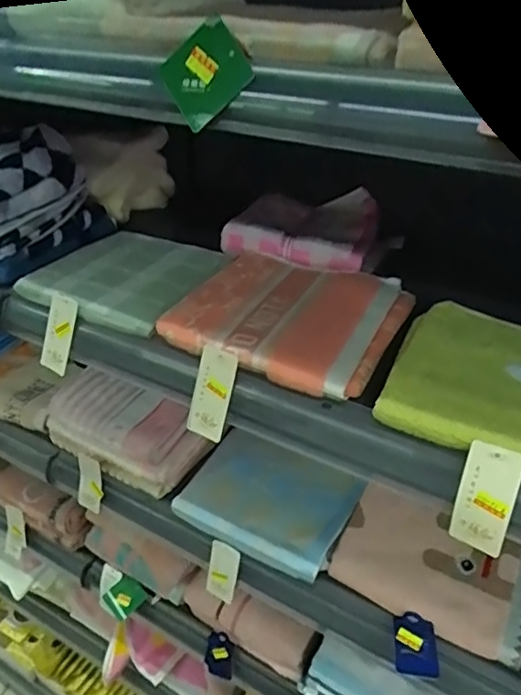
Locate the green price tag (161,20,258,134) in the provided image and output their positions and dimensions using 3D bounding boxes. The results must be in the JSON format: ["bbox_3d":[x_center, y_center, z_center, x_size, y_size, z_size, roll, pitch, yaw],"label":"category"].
[{"bbox_3d":[-0.032,-0.158,0.322,0.050,0.043,0.009,-30,3,31],"label":"green price tag"}]

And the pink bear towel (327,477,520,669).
[{"bbox_3d":[0.182,0.220,0.576,0.186,0.022,0.139,19,39,25],"label":"pink bear towel"}]

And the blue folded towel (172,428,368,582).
[{"bbox_3d":[0.010,0.177,0.653,0.187,0.027,0.146,18,39,25],"label":"blue folded towel"}]

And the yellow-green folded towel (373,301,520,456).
[{"bbox_3d":[0.199,0.027,0.425,0.183,0.019,0.163,15,37,21],"label":"yellow-green folded towel"}]

